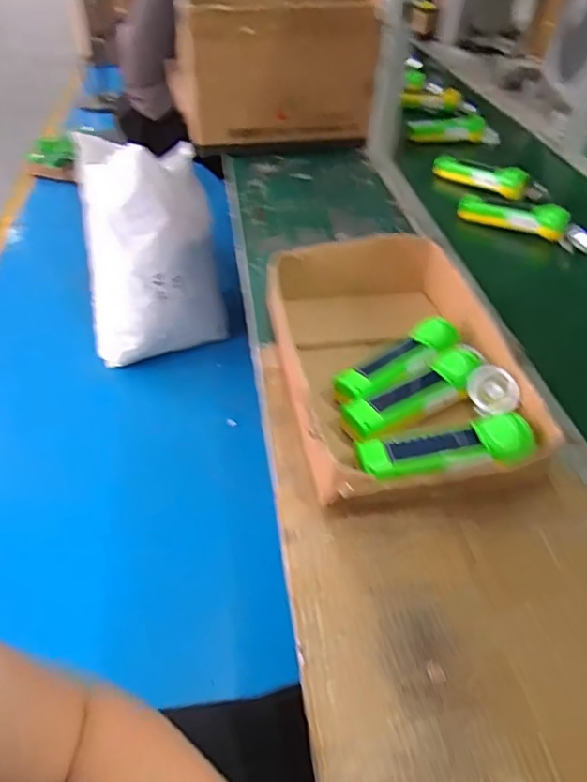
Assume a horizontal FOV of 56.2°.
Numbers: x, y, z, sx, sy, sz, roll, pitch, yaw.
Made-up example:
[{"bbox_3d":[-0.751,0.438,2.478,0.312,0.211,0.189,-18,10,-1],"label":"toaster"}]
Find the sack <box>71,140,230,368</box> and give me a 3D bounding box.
[{"bbox_3d":[-0.422,-0.421,1.633,0.388,0.633,0.194,-12,17,-23],"label":"sack"}]

